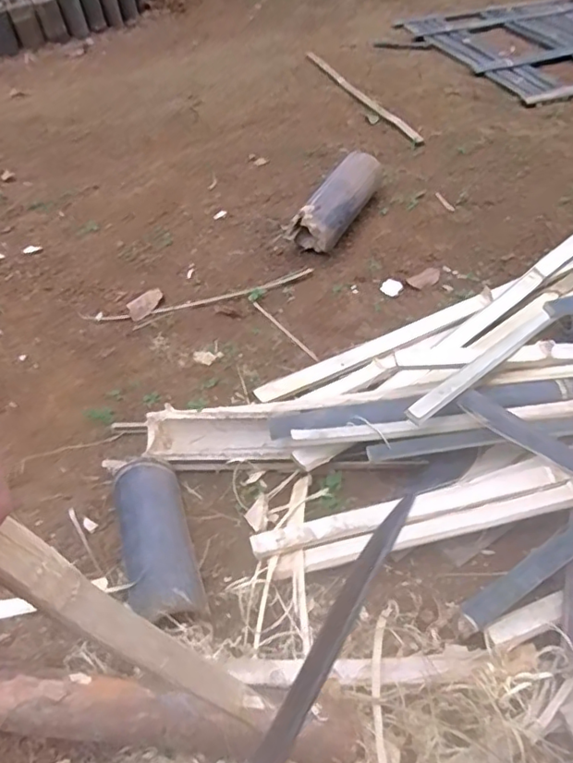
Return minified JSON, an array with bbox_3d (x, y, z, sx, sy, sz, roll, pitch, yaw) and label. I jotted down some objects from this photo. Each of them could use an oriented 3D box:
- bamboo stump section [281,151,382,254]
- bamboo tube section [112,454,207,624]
[{"bbox_3d":[0.117,-0.413,1.330,0.121,0.114,0.290,24,54,23],"label":"bamboo stump section"},{"bbox_3d":[-0.178,0.211,0.788,0.087,0.086,0.253,-16,49,-13],"label":"bamboo tube section"}]

